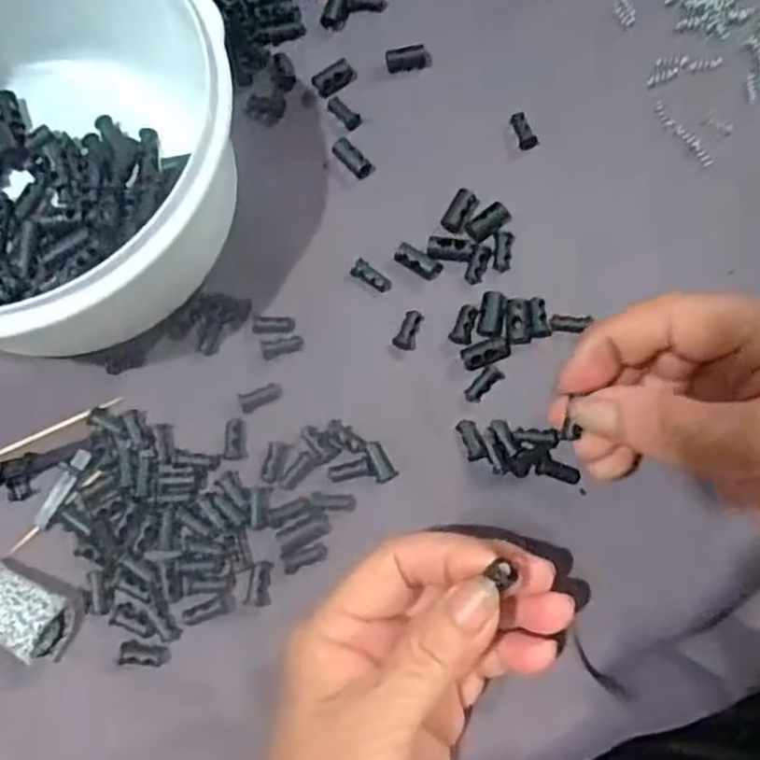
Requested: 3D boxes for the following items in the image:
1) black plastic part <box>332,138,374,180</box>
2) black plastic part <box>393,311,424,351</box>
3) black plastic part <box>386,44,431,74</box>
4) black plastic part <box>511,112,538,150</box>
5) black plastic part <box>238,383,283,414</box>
[{"bbox_3d":[-0.012,-0.099,0.317,0.009,0.005,0.021,-43,81,-7],"label":"black plastic part"},{"bbox_3d":[0.013,-0.021,0.299,0.009,0.004,0.017,22,80,5],"label":"black plastic part"},{"bbox_3d":[0.013,-0.149,0.327,0.020,0.007,0.010,-7,79,-1],"label":"black plastic part"},{"bbox_3d":[0.065,-0.112,0.318,0.009,0.004,0.017,-16,79,-2],"label":"black plastic part"},{"bbox_3d":[-0.049,0.007,0.294,0.018,0.004,0.008,-23,79,-4],"label":"black plastic part"}]

